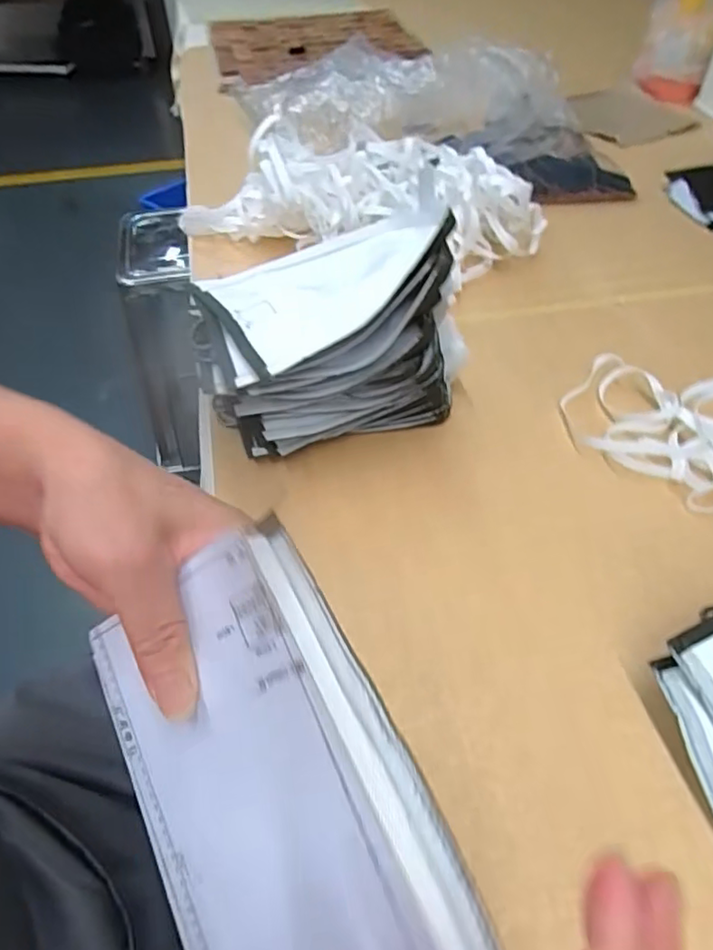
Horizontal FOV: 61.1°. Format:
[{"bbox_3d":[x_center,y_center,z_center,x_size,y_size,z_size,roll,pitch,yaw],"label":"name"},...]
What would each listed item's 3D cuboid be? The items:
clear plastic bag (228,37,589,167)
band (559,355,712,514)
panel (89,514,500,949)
[{"bbox_3d":[0.073,-0.577,0.926,0.536,0.092,0.263,10,49,10],"label":"clear plastic bag"},{"bbox_3d":[0.261,-0.043,0.505,0.163,0.024,0.149,14,50,13],"label":"band"},{"bbox_3d":[-0.032,0.119,0.221,0.017,0.118,0.176,-1,62,-58],"label":"panel"}]

